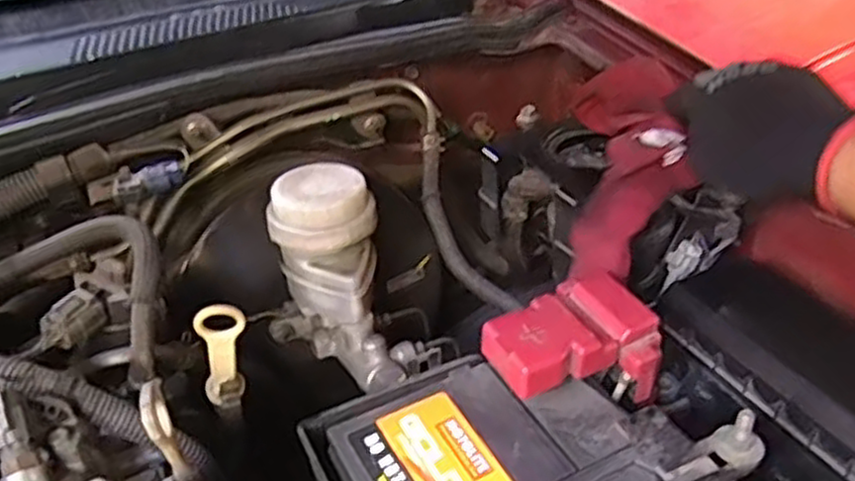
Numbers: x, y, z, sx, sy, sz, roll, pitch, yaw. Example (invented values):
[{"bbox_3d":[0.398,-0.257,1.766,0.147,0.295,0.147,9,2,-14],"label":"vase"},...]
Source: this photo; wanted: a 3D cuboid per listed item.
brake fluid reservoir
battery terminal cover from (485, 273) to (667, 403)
[{"bbox_3d":[-0.077,0.005,0.575,0.081,0.097,0.083,-10,34,-9],"label":"brake fluid reservoir"},{"bbox_3d":[0.088,0.065,0.455,0.094,0.040,0.080,-23,38,-26],"label":"battery terminal cover"}]

